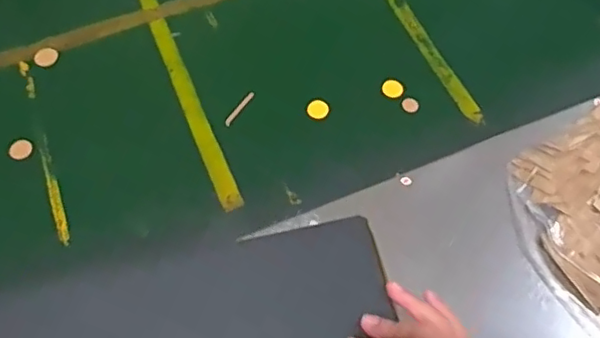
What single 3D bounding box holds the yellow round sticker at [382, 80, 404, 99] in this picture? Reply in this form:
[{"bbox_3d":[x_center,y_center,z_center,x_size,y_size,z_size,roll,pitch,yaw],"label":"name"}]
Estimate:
[{"bbox_3d":[0.130,-0.112,0.812,0.029,0.005,0.026,32,91,19],"label":"yellow round sticker"}]

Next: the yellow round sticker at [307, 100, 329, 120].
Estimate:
[{"bbox_3d":[0.025,-0.082,0.797,0.028,0.007,0.028,0,62,0],"label":"yellow round sticker"}]

